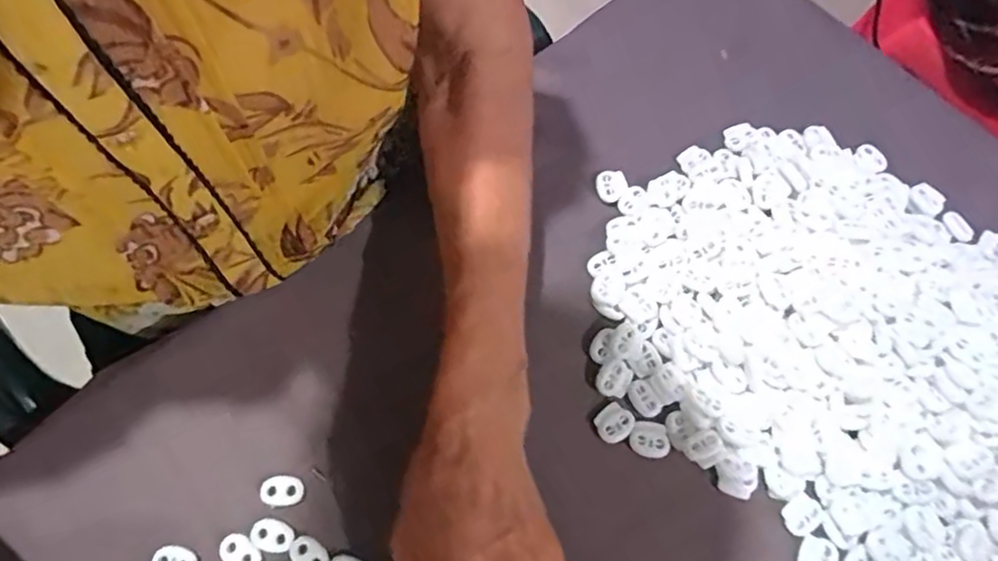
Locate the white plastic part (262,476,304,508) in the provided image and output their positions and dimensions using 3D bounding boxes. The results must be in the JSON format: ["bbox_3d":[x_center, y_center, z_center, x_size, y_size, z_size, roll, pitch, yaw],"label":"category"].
[{"bbox_3d":[-0.117,0.113,0.330,0.022,0.004,0.015,-1,68,-2],"label":"white plastic part"}]

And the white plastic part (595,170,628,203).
[{"bbox_3d":[0.074,-0.062,0.404,0.019,0.006,0.021,-1,68,-2],"label":"white plastic part"}]

